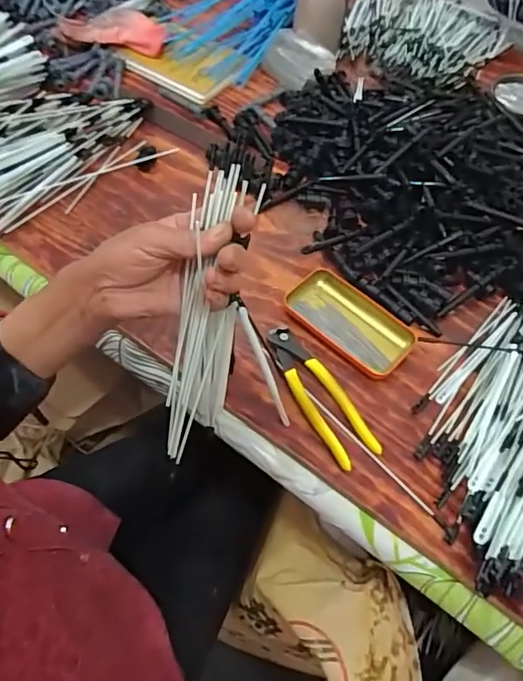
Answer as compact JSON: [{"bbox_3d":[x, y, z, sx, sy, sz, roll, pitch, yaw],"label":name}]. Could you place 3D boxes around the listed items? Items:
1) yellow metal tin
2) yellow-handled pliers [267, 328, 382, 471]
[{"bbox_3d":[0.094,-0.021,0.566,0.146,0.016,0.078,40,63,19],"label":"yellow metal tin"},{"bbox_3d":[0.060,0.052,0.518,0.051,0.014,0.160,-24,62,-19],"label":"yellow-handled pliers"}]

